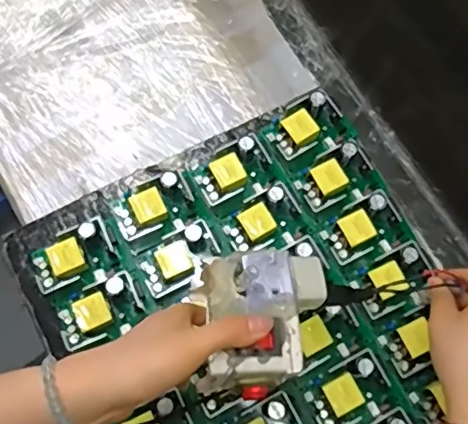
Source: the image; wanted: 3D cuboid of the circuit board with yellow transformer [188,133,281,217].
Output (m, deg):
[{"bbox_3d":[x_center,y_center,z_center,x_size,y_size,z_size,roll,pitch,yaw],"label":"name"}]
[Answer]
[{"bbox_3d":[0.000,-0.039,0.561,0.079,0.028,0.058,-24,78,-10],"label":"circuit board with yellow transformer"}]

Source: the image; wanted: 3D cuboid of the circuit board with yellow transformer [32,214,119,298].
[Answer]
[{"bbox_3d":[-0.151,0.041,0.533,0.077,0.034,0.048,-25,78,-10],"label":"circuit board with yellow transformer"}]

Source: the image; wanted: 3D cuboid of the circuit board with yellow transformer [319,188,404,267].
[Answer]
[{"bbox_3d":[0.120,0.012,0.547,0.073,0.026,0.053,-33,79,-12],"label":"circuit board with yellow transformer"}]

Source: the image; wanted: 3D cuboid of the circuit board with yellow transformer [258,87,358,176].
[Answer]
[{"bbox_3d":[0.074,-0.084,0.571,0.083,0.032,0.061,-30,79,-11],"label":"circuit board with yellow transformer"}]

